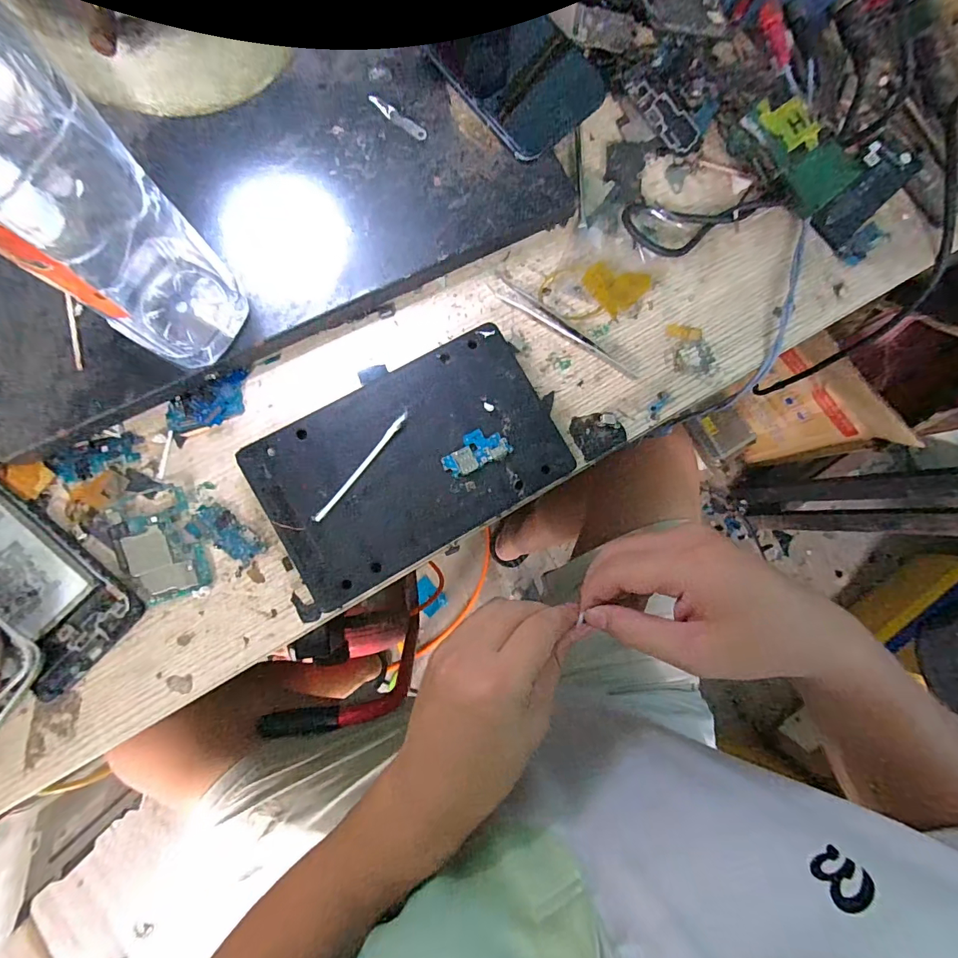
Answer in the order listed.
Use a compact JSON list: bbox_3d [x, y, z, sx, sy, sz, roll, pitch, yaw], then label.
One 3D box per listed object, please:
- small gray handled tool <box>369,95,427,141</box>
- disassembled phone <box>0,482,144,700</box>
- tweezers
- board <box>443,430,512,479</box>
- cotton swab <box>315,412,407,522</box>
[{"bbox_3d":[-0.052,-0.230,0.288,0.042,0.004,0.008,35,83,-2],"label":"small gray handled tool"},{"bbox_3d":[-0.258,0.057,0.254,0.064,0.007,0.119,-44,90,-7],"label":"disassembled phone"},{"bbox_3d":[0.059,-0.101,0.308,0.111,0.007,0.012,34,83,-2],"label":"tweezers"},{"bbox_3d":[-0.002,-0.018,0.280,0.042,0.004,0.022,-24,88,-7],"label":"board"},{"bbox_3d":[-0.070,-0.008,0.271,0.005,0.004,0.082,40,83,-1],"label":"cotton swab"}]

